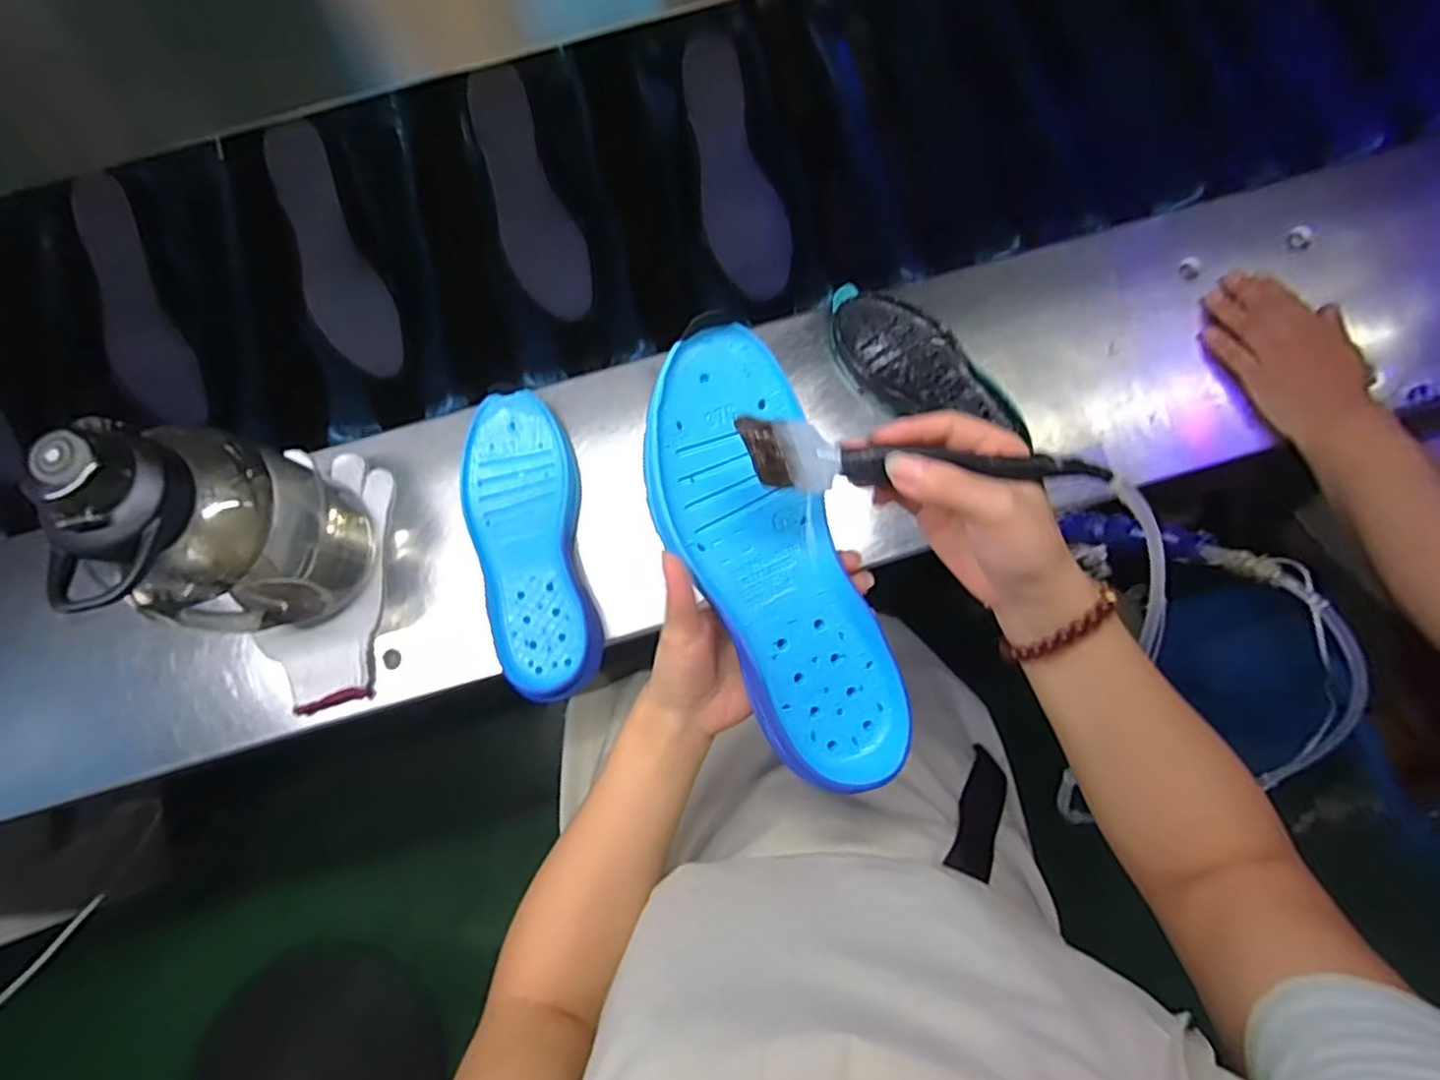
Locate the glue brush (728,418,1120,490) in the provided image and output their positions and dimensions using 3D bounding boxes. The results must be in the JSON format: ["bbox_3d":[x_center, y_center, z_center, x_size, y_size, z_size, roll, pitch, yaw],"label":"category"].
[{"bbox_3d":[0.096,-0.040,0.320,0.172,0.017,0.030,2,79,4],"label":"glue brush"}]

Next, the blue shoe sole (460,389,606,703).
[{"bbox_3d":[-0.157,0.001,0.542,0.090,0.027,0.248,-11,79,-2],"label":"blue shoe sole"}]

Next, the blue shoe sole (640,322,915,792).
[{"bbox_3d":[0.029,0.013,0.362,0.088,0.025,0.247,-24,92,-4],"label":"blue shoe sole"}]

